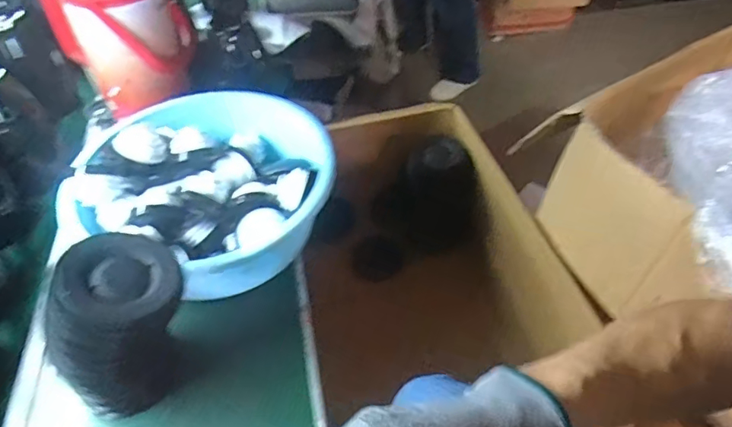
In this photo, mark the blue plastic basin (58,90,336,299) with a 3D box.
[{"bbox_3d":[-0.207,-0.055,0.748,0.316,0.109,0.316,-2,47,2],"label":"blue plastic basin"}]

